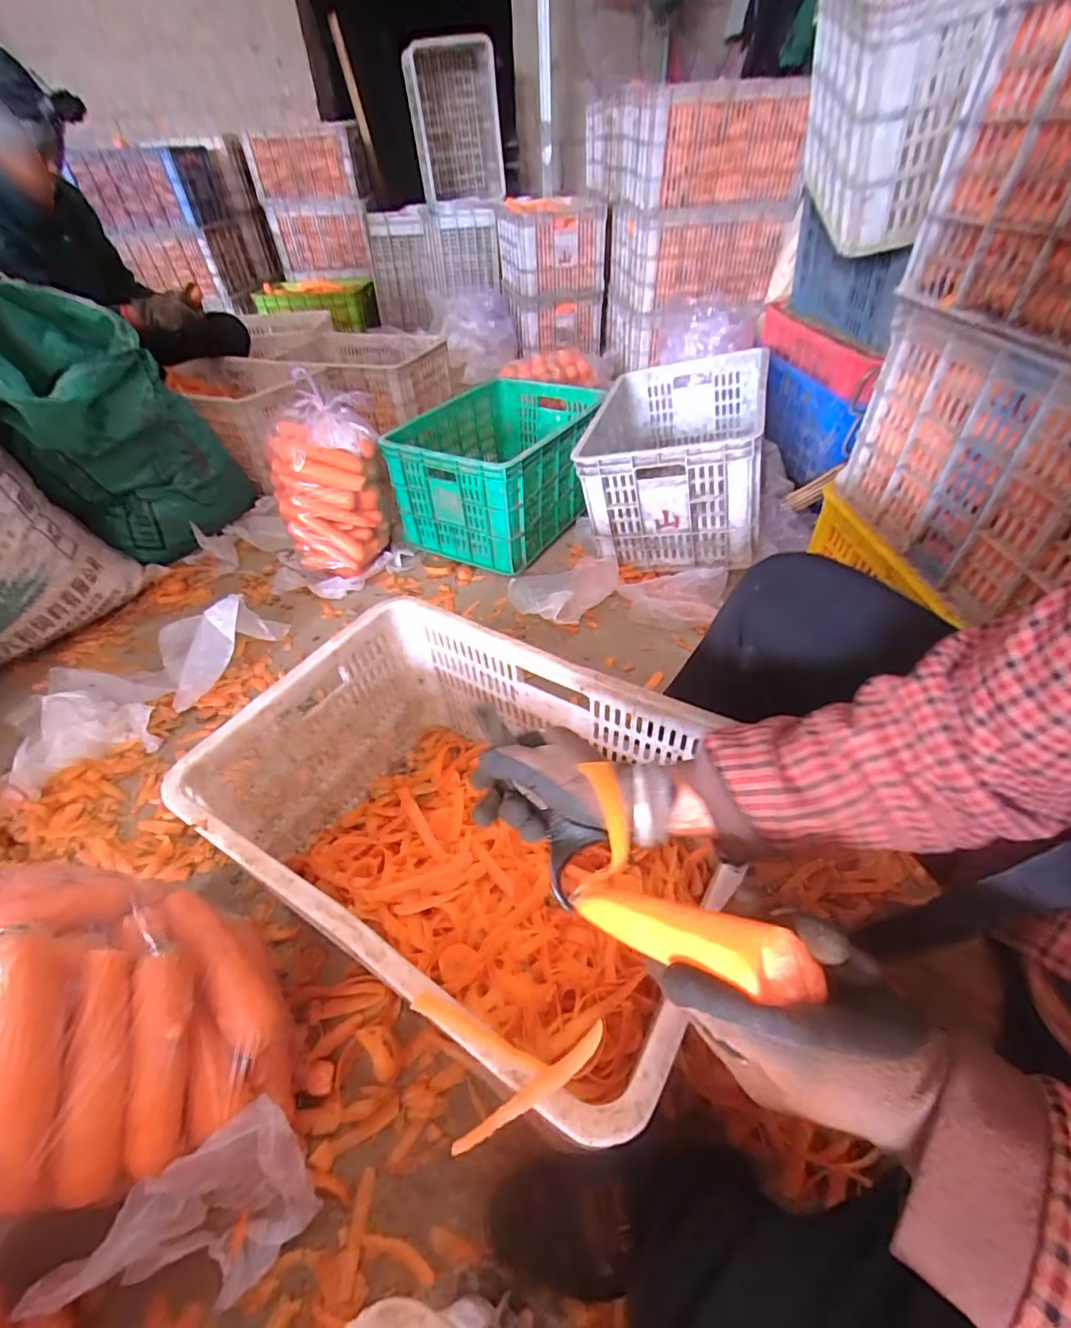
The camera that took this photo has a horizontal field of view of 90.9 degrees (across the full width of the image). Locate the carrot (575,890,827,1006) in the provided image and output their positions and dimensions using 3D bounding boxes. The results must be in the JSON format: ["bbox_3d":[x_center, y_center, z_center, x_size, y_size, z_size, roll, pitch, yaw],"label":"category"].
[{"bbox_3d":[0.081,0.158,0.308,0.143,0.026,0.032,-8,33,44],"label":"carrot"}]

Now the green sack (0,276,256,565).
[{"bbox_3d":[-0.921,-0.520,1.174,0.385,0.502,0.351,-29,50,-23],"label":"green sack"}]

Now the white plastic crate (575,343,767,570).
[{"bbox_3d":[0.316,-0.480,1.208,0.369,0.266,0.518,8,46,12],"label":"white plastic crate"}]

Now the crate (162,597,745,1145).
[{"bbox_3d":[-0.066,0.192,0.605,0.500,0.270,0.349,22,50,24],"label":"crate"}]

